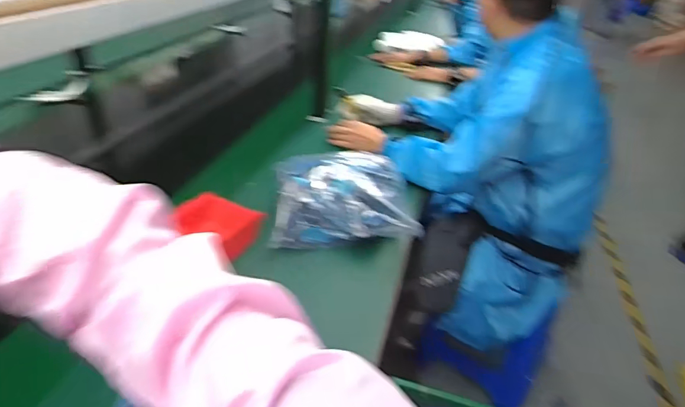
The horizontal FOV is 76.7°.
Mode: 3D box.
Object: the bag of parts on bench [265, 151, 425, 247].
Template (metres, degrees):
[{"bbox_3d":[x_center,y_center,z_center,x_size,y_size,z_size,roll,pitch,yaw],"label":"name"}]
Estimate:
[{"bbox_3d":[0.003,-0.027,0.886,0.265,0.092,0.266,3,35,-6],"label":"bag of parts on bench"}]

